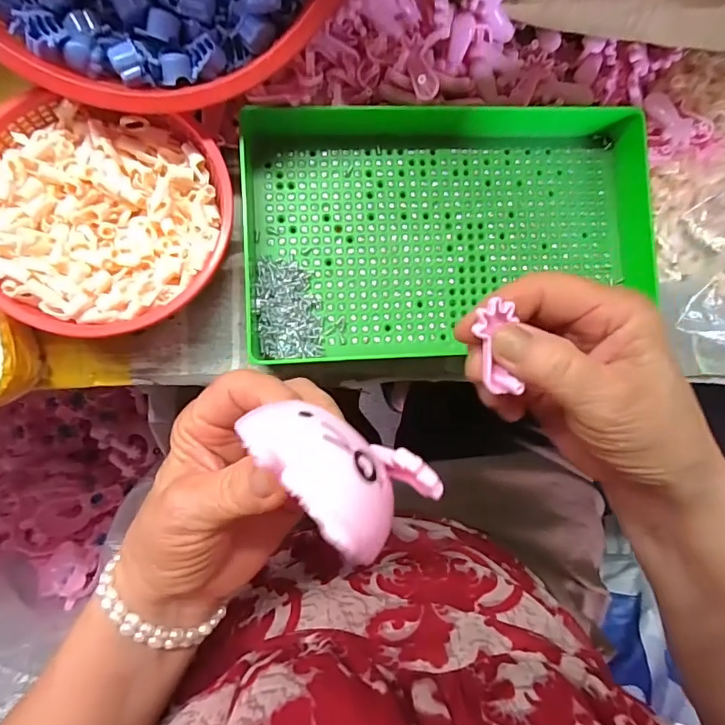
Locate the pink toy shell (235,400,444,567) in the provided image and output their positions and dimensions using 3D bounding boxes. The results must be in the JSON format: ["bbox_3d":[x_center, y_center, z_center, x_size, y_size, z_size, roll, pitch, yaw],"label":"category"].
[{"bbox_3d":[-0.004,0.029,0.136,0.033,0.037,0.057,-42,92,-5],"label":"pink toy shell"}]

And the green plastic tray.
[{"bbox_3d":[0.052,-0.084,0.288,0.244,0.031,0.147,-7,88,-6],"label":"green plastic tray"}]

